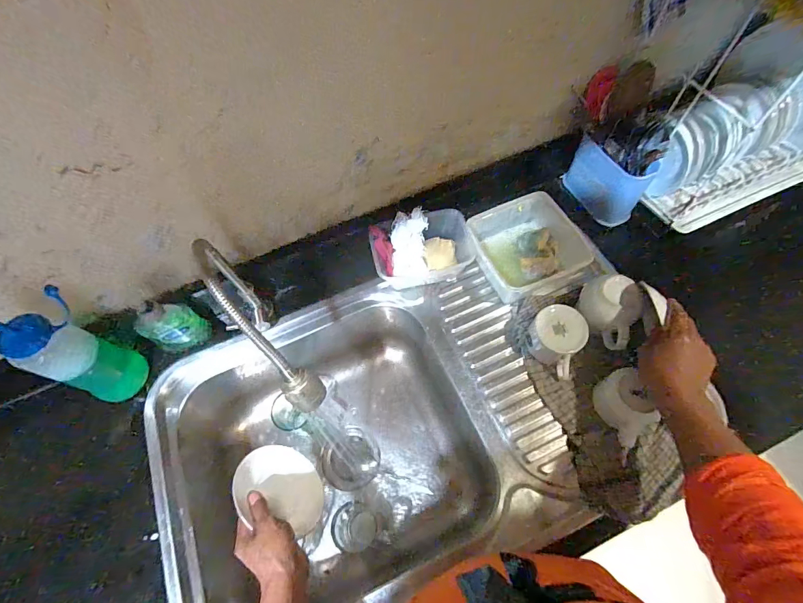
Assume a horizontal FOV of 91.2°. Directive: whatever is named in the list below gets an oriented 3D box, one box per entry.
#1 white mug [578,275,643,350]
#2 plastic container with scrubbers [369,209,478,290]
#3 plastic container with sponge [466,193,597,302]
[{"bbox_3d":[0.323,0.016,0.622,0.080,0.063,0.100,13,65,10],"label":"white mug"},{"bbox_3d":[0.036,-0.093,0.728,0.174,0.102,0.105,-13,63,-3],"label":"plastic container with scrubbers"},{"bbox_3d":[0.224,-0.094,0.713,0.178,0.074,0.168,-24,64,-8],"label":"plastic container with sponge"}]

